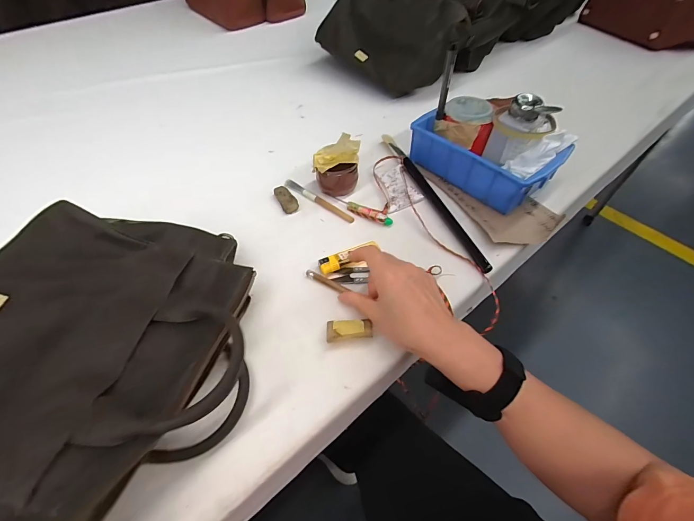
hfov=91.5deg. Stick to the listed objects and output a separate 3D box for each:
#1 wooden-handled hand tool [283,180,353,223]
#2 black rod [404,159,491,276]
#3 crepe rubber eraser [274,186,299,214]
[{"bbox_3d":[-0.043,-0.087,0.488,0.127,0.008,0.015,33,59,22],"label":"wooden-handled hand tool"},{"bbox_3d":[0.132,-0.075,0.469,0.016,0.011,0.225,-17,54,-13],"label":"black rod"},{"bbox_3d":[-0.087,-0.089,0.487,0.024,0.009,0.050,-23,56,-17],"label":"crepe rubber eraser"}]

